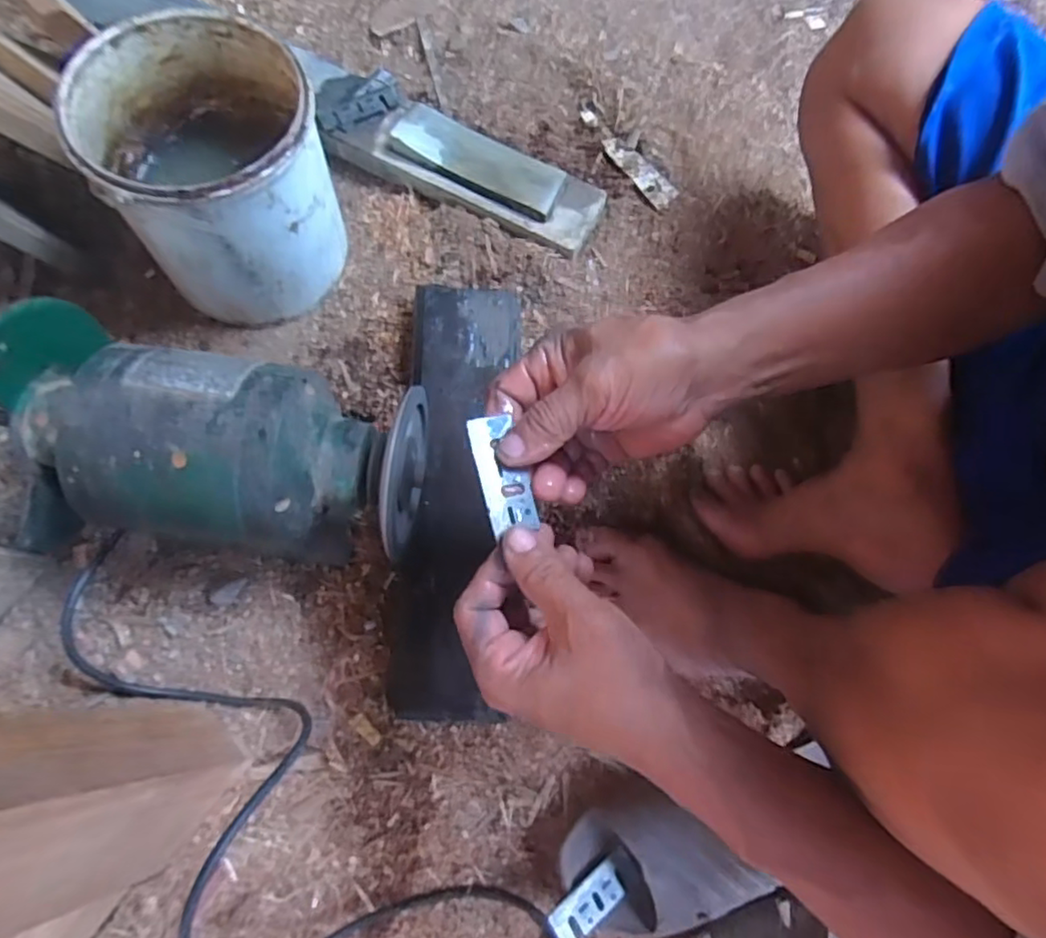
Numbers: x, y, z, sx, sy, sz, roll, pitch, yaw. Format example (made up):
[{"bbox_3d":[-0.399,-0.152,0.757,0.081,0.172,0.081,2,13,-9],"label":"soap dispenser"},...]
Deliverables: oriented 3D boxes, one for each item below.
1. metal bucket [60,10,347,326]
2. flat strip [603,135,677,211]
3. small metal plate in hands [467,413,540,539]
[{"bbox_3d":[-0.255,-0.250,0.562,0.165,0.186,0.177,0,75,-1],"label":"metal bucket"},{"bbox_3d":[0.126,-0.319,0.686,0.030,0.014,0.105,-32,78,-9],"label":"flat strip"},{"bbox_3d":[-0.010,0.002,0.344,0.027,0.004,0.063,-11,81,-23],"label":"small metal plate in hands"}]

